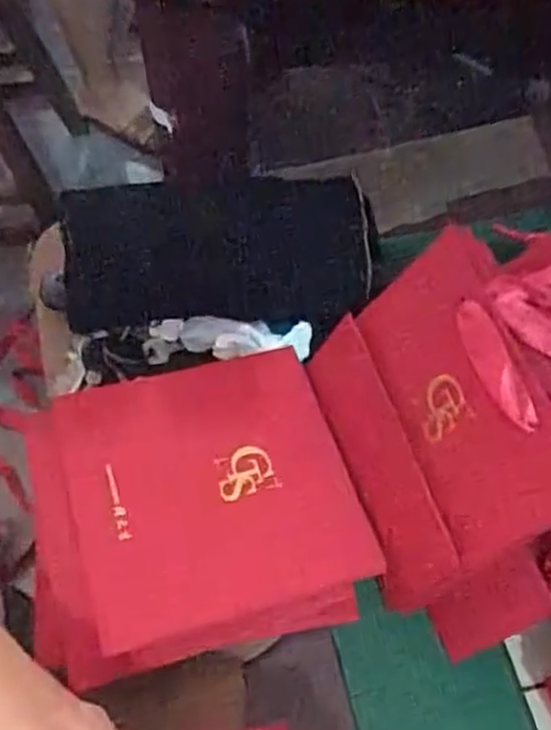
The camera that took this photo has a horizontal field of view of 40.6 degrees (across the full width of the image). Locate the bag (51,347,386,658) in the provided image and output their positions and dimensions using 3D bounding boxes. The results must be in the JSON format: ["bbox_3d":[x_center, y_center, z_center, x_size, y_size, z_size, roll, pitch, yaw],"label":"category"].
[{"bbox_3d":[-0.035,0.061,0.383,0.135,0.012,0.137,-17,60,-10],"label":"bag"}]

